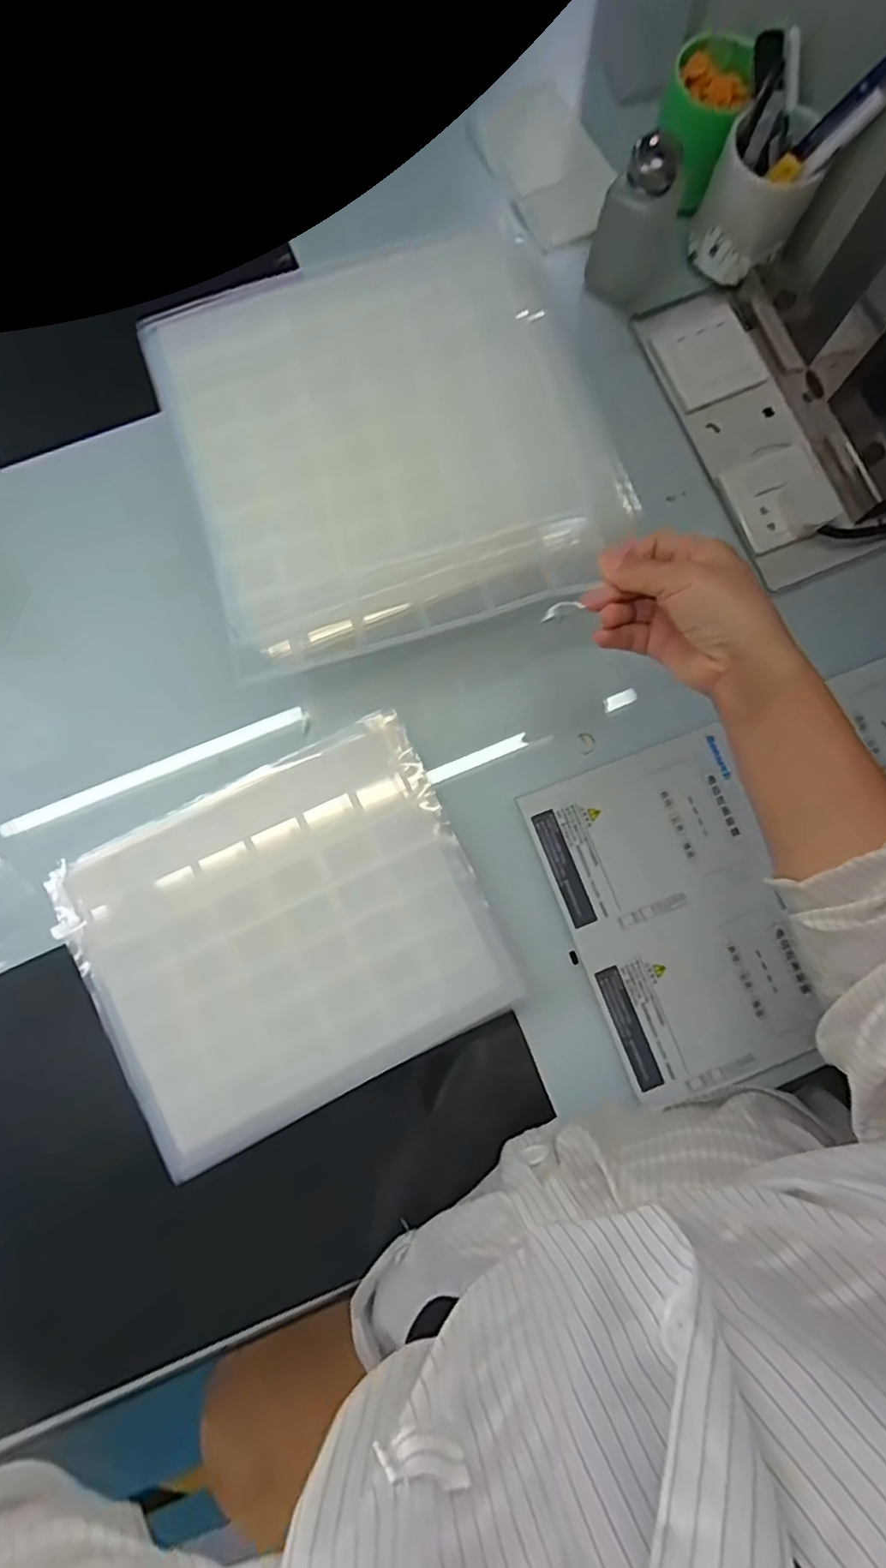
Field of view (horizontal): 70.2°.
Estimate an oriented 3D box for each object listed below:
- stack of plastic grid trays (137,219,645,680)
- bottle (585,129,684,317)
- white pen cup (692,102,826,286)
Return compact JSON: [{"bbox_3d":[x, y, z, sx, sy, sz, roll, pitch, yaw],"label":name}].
[{"bbox_3d":[-0.031,-0.247,0.443,0.299,0.030,0.329,-18,78,-2],"label":"stack of plastic grid trays"},{"bbox_3d":[0.172,-0.490,0.556,0.063,0.109,0.057,-44,85,-6],"label":"bottle"},{"bbox_3d":[0.279,-0.523,0.566,0.074,0.091,0.075,0,83,-1],"label":"white pen cup"}]

